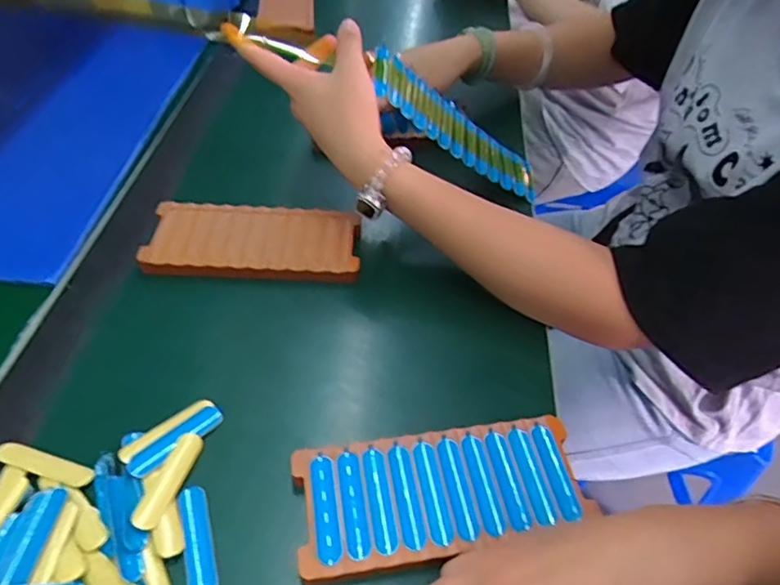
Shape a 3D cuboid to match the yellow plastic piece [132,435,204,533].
[{"bbox_3d":[-0.133,0.112,0.336,0.016,0.009,0.062,13,48,7],"label":"yellow plastic piece"}]

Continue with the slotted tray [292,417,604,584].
[{"bbox_3d":[0.031,0.123,0.338,0.168,0.018,0.075,-5,49,-9],"label":"slotted tray"}]

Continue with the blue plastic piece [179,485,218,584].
[{"bbox_3d":[-0.110,0.141,0.318,0.015,0.004,0.062,-13,50,-15],"label":"blue plastic piece"}]

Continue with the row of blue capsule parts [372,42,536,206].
[{"bbox_3d":[0.063,-0.147,0.517,0.196,0.021,0.063,25,39,-31],"label":"row of blue capsule parts"}]

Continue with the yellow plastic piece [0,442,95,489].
[{"bbox_3d":[-0.213,0.104,0.341,0.064,0.004,0.014,15,49,9],"label":"yellow plastic piece"}]

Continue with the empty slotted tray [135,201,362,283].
[{"bbox_3d":[-0.113,-0.044,0.466,0.169,0.014,0.074,3,48,-2],"label":"empty slotted tray"}]

